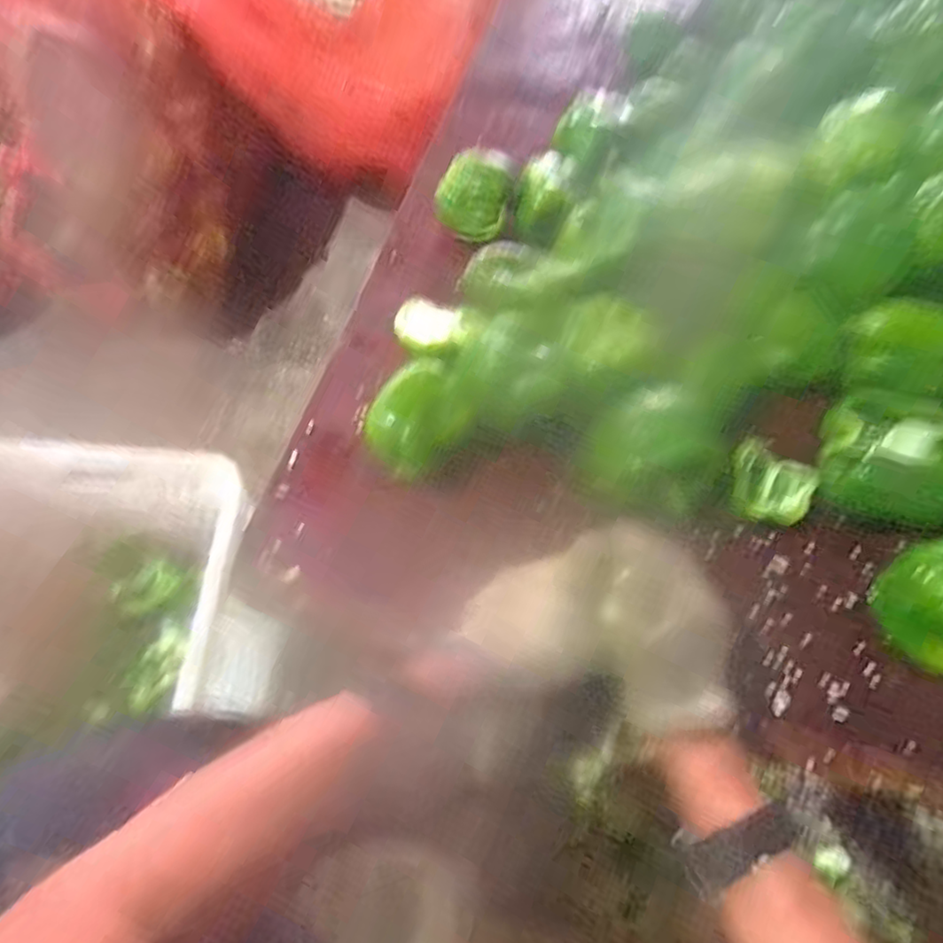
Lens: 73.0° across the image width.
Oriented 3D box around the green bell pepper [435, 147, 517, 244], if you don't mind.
[{"bbox_3d":[0.004,-0.272,0.644,0.078,0.061,0.070,1,64,1],"label":"green bell pepper"}]

